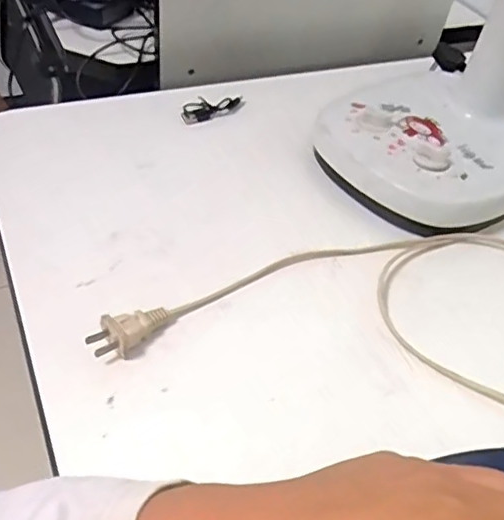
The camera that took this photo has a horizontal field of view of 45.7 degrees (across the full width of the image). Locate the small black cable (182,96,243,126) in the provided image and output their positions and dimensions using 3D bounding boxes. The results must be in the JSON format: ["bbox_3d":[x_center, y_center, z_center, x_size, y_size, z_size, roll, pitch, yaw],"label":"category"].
[{"bbox_3d":[-0.042,-0.157,0.608,0.070,0.007,0.026,-29,55,-31],"label":"small black cable"}]

